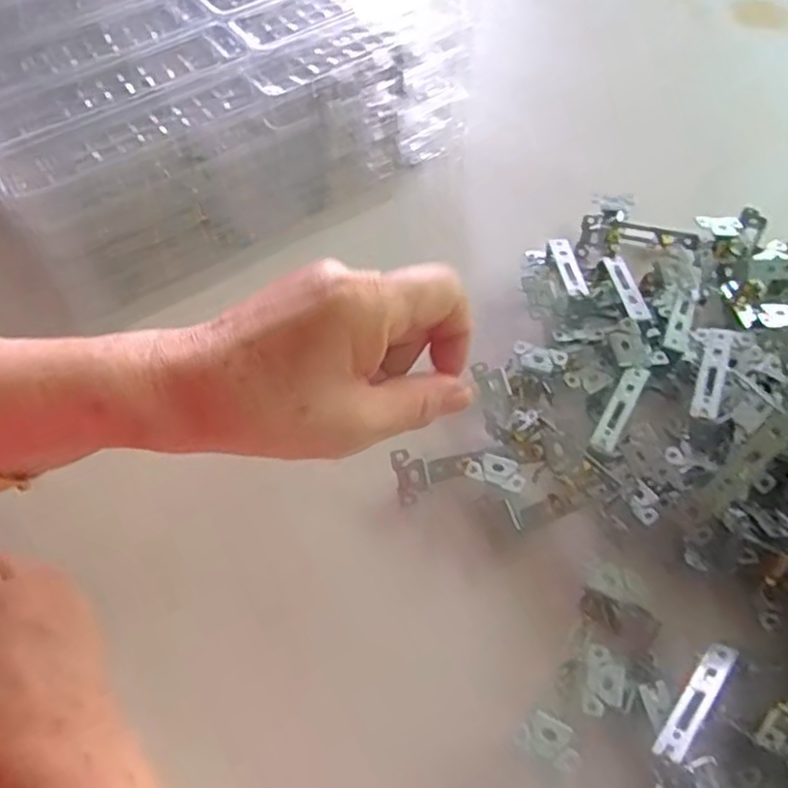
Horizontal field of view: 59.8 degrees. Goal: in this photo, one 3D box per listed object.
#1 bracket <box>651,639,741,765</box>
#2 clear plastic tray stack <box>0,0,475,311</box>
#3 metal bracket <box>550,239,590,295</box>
[{"bbox_3d":[0.140,0.141,0.317,0.014,0.004,0.064,11,42,47],"label":"bracket"},{"bbox_3d":[-0.200,-0.302,0.566,0.339,0.148,0.417,-32,63,-19],"label":"clear plastic tray stack"},{"bbox_3d":[0.120,-0.087,0.472,0.017,0.011,0.051,-10,56,-6],"label":"metal bracket"}]

